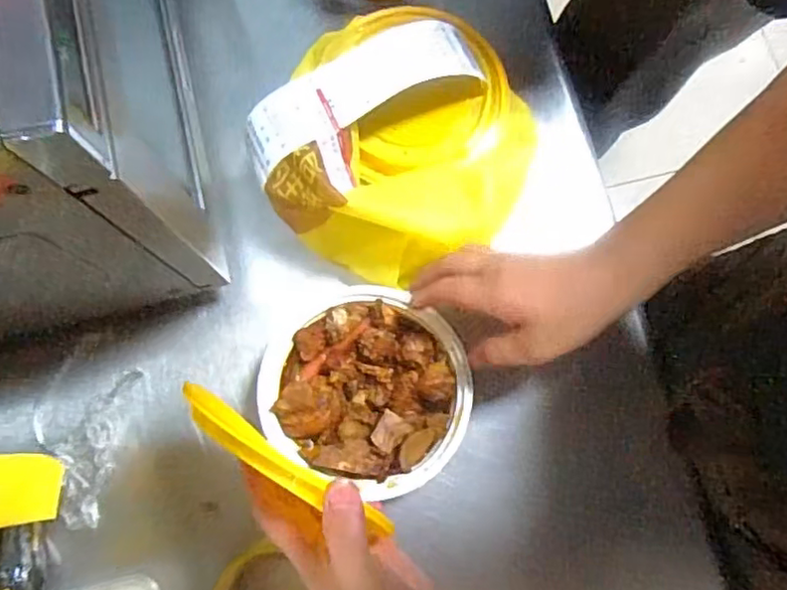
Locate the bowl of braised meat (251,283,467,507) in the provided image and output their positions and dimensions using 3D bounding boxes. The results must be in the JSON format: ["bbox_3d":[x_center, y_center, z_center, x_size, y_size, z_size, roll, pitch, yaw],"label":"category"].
[{"bbox_3d":[-0.020,0.077,0.549,0.166,0.087,0.148,33,81,6],"label":"bowl of braised meat"}]

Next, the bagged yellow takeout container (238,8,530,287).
[{"bbox_3d":[0.009,-0.136,0.543,0.211,0.088,0.225,0,79,0],"label":"bagged yellow takeout container"}]

